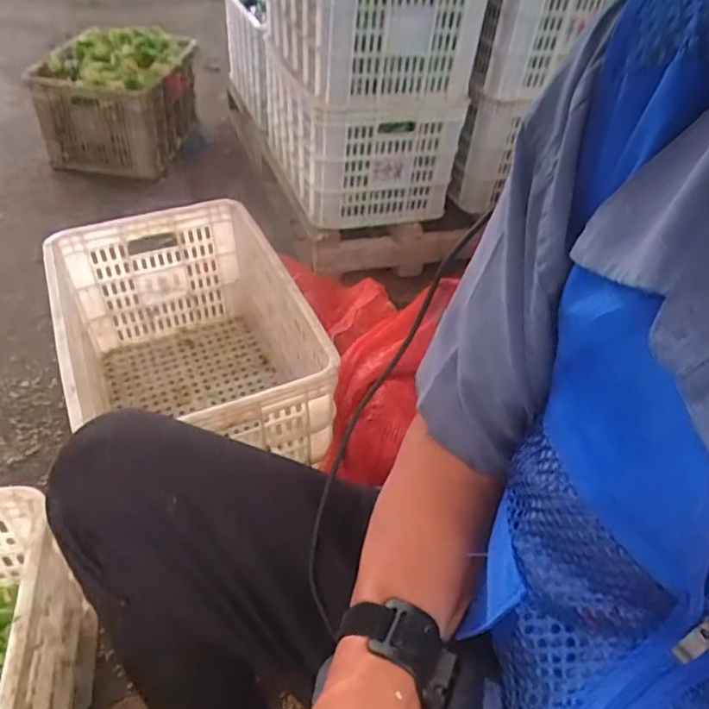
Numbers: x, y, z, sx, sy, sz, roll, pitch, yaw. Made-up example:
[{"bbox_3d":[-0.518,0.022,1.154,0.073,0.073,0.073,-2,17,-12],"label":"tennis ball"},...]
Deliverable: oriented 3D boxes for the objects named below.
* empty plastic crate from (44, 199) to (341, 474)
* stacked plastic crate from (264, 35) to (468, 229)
[{"bbox_3d":[-0.279,0.006,0.994,0.357,0.302,0.516,-15,48,-21],"label":"empty plastic crate"},{"bbox_3d":[-0.004,-0.603,1.549,0.398,0.263,0.546,-11,46,-19],"label":"stacked plastic crate"}]

